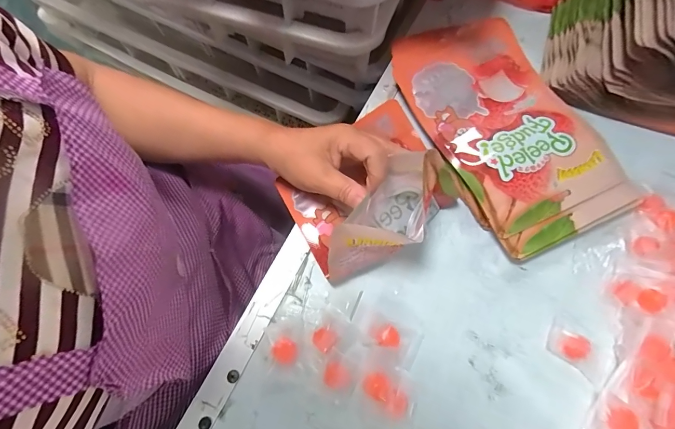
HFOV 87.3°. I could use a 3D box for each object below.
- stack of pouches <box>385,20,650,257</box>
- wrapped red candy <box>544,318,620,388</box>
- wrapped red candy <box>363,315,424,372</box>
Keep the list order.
[{"bbox_3d":[0.166,-0.099,0.381,0.172,0.023,0.285,-23,71,-7],"label":"stack of pouches"},{"bbox_3d":[0.211,0.117,0.305,0.053,0.012,0.032,36,74,13],"label":"wrapped red candy"},{"bbox_3d":[0.049,0.108,0.304,0.044,0.017,0.034,27,73,11],"label":"wrapped red candy"}]

